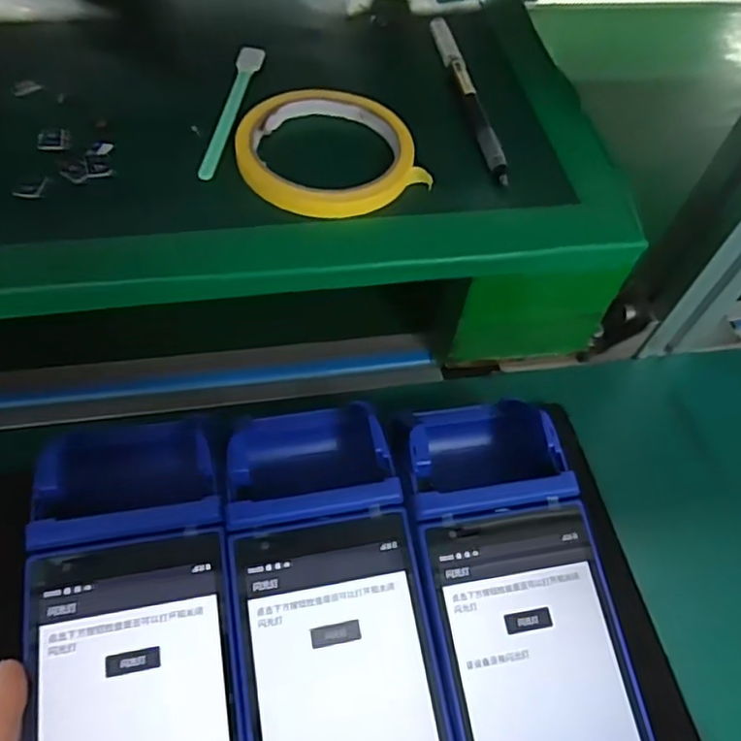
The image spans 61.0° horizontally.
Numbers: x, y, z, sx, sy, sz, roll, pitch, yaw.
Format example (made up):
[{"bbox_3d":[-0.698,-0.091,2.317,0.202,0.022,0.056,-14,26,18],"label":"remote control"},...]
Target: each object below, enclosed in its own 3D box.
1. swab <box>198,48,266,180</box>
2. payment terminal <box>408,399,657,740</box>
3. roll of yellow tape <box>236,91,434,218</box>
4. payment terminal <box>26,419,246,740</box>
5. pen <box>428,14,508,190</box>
[{"bbox_3d":[-0.077,-0.144,0.347,0.013,0.006,0.112,9,56,1],"label":"swab"},{"bbox_3d":[0.066,0.115,0.279,0.083,0.046,0.223,-4,62,-8],"label":"payment terminal"},{"bbox_3d":[-0.023,-0.115,0.330,0.088,0.018,0.088,2,56,-4],"label":"roll of yellow tape"},{"bbox_3d":[-0.092,0.122,0.256,0.076,0.037,0.216,-9,65,-11],"label":"payment terminal"},{"bbox_3d":[0.058,-0.161,0.367,0.013,0.011,0.142,-8,58,-10],"label":"pen"}]

